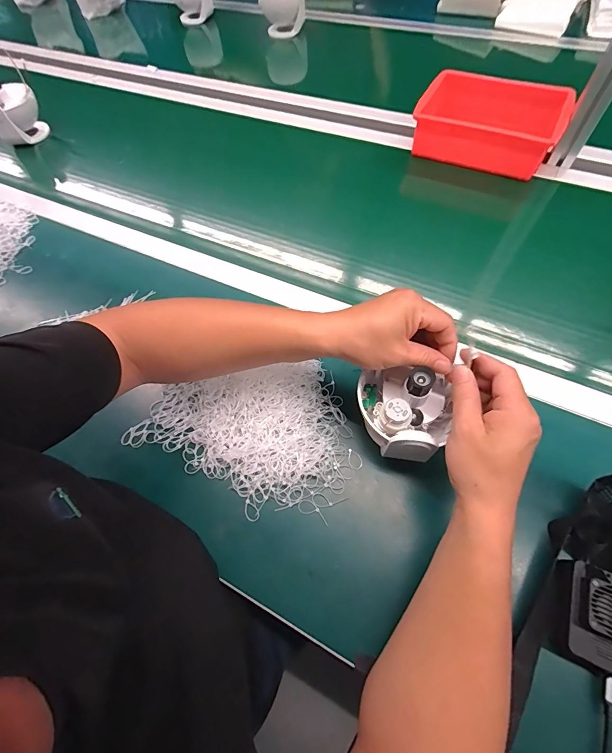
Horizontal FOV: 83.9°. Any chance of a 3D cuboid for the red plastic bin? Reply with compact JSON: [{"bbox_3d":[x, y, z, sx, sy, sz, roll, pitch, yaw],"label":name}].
[{"bbox_3d":[0.333,-0.468,0.637,0.235,0.082,0.176,22,68,13],"label":"red plastic bin"}]

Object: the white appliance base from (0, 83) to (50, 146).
[{"bbox_3d":[-0.655,-0.589,0.767,0.117,0.107,0.086,-38,68,-13],"label":"white appliance base"}]

